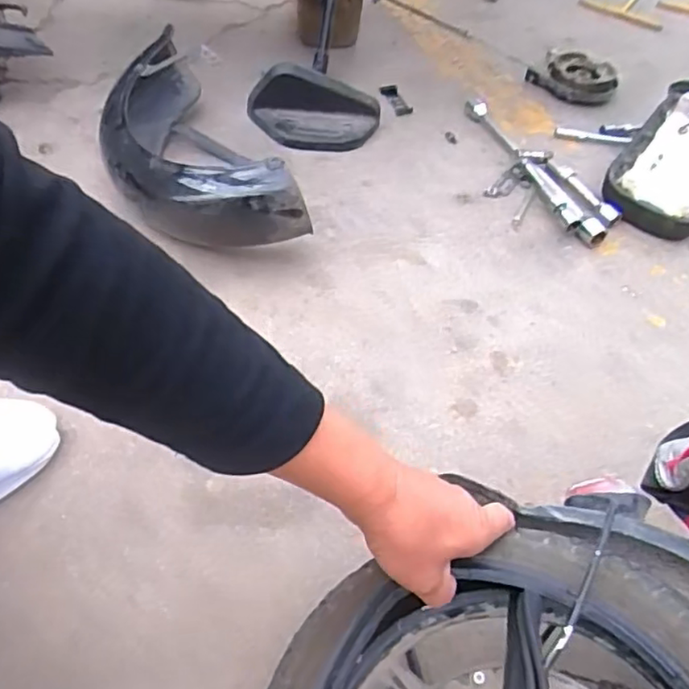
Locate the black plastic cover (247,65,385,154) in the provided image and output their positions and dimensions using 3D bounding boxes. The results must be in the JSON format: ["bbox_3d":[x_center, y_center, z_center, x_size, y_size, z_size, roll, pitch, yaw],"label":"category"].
[{"bbox_3d":[-0.044,-0.353,0.948,0.201,0.086,0.075,1,52,-5],"label":"black plastic cover"}]

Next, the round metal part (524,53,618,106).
[{"bbox_3d":[0.410,-0.477,1.130,0.150,0.045,0.100,24,54,13],"label":"round metal part"}]

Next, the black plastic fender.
[{"bbox_3d":[-0.213,-0.247,0.826,0.178,0.133,0.405,-24,58,-22],"label":"black plastic fender"}]

